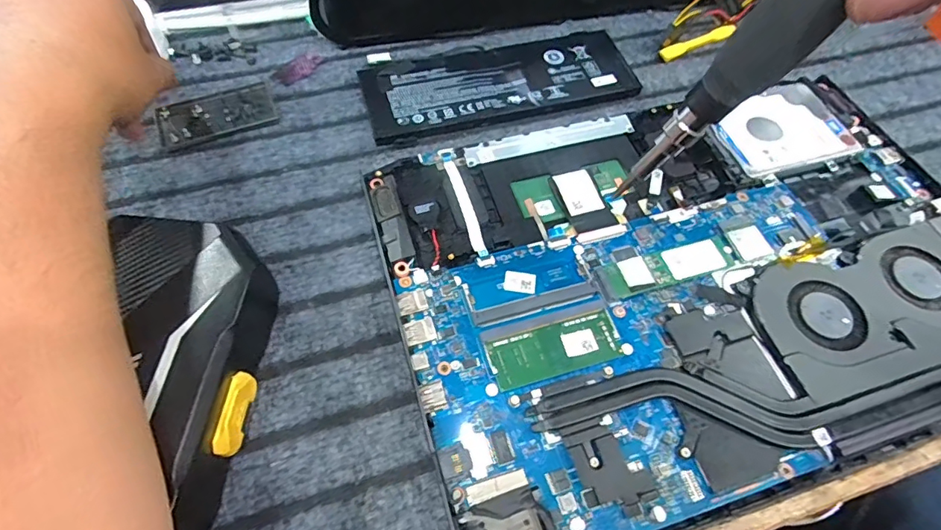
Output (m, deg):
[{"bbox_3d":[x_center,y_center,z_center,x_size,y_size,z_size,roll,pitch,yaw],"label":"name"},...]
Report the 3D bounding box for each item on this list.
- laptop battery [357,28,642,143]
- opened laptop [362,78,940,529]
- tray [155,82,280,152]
[{"bbox_3d":[0.021,-0.146,0.381,0.203,0.011,0.087,-14,60,-9],"label":"laptop battery"},{"bbox_3d":[0.135,-0.002,0.295,0.351,0.015,0.241,-15,61,-9],"label":"opened laptop"},{"bbox_3d":[-0.183,-0.109,0.358,0.078,0.005,0.045,-23,62,-14],"label":"tray"}]

